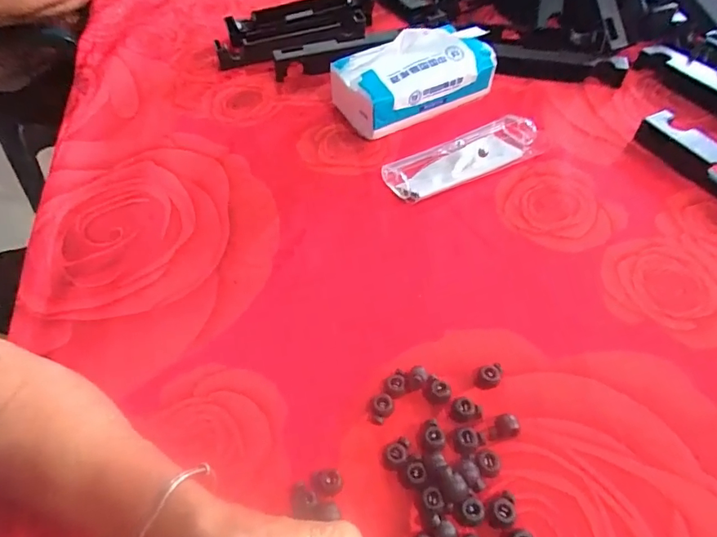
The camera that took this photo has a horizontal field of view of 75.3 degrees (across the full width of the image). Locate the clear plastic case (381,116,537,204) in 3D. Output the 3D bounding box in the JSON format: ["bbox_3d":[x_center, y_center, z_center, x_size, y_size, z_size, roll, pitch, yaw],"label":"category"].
[{"bbox_3d":[0.102,-0.110,0.455,0.155,0.020,0.051,-25,55,-15],"label":"clear plastic case"}]

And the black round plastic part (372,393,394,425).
[{"bbox_3d":[0.016,0.094,0.308,0.014,0.010,0.017,1,52,5],"label":"black round plastic part"}]

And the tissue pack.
[{"bbox_3d":[0.054,-0.212,0.503,0.176,0.079,0.086,-24,55,-15],"label":"tissue pack"}]

